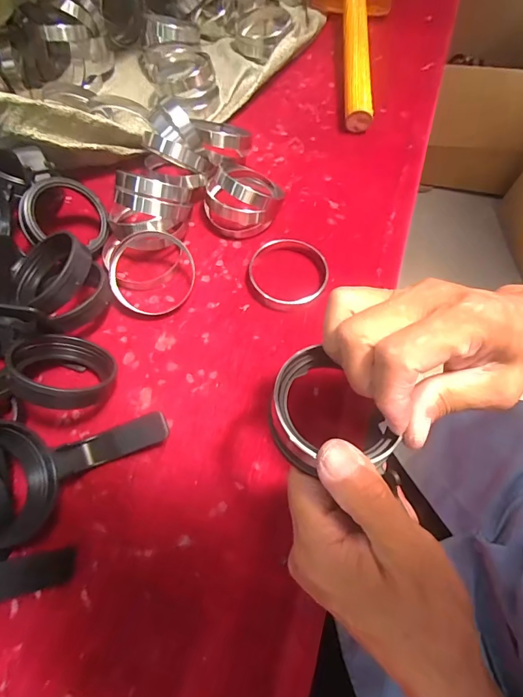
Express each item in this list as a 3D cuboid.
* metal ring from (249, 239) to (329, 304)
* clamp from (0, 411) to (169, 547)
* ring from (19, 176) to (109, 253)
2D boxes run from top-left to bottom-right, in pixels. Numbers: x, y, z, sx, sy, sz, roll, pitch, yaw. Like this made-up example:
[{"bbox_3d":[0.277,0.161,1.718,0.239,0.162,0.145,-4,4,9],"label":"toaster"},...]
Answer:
[{"bbox_3d":[0.026,-0.069,0.366,0.074,0.012,0.071,0,64,-1],"label":"metal ring"},{"bbox_3d":[-0.133,0.073,0.264,0.138,0.054,0.057,-18,63,-37],"label":"clamp"},{"bbox_3d":[-0.171,-0.119,0.349,0.068,0.012,0.060,1,89,-29],"label":"ring"}]

